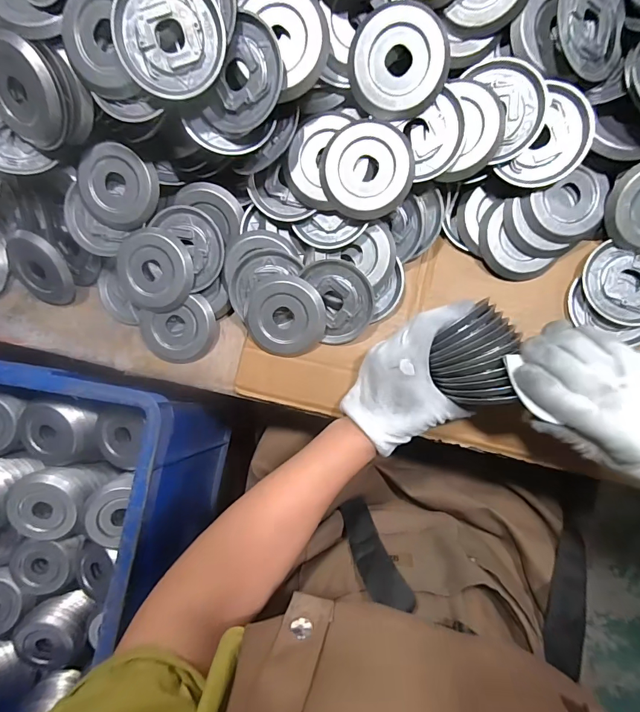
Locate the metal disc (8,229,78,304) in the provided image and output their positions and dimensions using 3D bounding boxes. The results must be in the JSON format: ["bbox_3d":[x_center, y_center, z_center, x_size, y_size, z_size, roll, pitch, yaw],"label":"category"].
[{"bbox_3d":[-0.311,-0.095,0.438,0.080,0.013,0.074,12,128,16],"label":"metal disc"}]

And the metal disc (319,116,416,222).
[{"bbox_3d":[0.043,-0.170,0.358,0.081,0.008,0.082,1,99,7],"label":"metal disc"}]

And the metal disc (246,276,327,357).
[{"bbox_3d":[-0.036,-0.040,0.407,0.080,0.010,0.078,2,99,11],"label":"metal disc"}]

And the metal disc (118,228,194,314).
[{"bbox_3d":[-0.174,-0.089,0.414,0.080,0.010,0.083,9,104,9],"label":"metal disc"}]

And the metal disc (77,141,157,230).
[{"bbox_3d":[-0.209,-0.173,0.402,0.083,0.008,0.077,2,109,7],"label":"metal disc"}]

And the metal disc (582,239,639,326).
[{"bbox_3d":[0.295,-0.067,0.373,0.082,0.006,0.073,16,87,9],"label":"metal disc"}]

